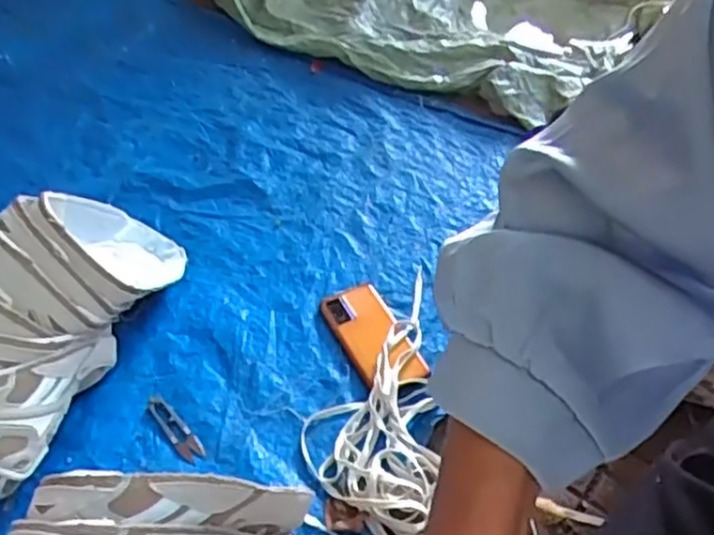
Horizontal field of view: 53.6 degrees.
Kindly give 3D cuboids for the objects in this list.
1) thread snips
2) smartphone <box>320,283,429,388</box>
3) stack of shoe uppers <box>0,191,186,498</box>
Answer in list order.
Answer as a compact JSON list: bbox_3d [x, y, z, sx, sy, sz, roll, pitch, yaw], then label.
[{"bbox_3d":[-0.205,0.178,0.788,0.022,0.007,0.099,-34,53,-26],"label":"thread snips"},{"bbox_3d":[0.017,0.079,0.863,0.077,0.009,0.159,-22,48,-17],"label":"smartphone"},{"bbox_3d":[-0.341,0.051,0.785,0.156,0.192,0.424,14,48,17],"label":"stack of shoe uppers"}]

